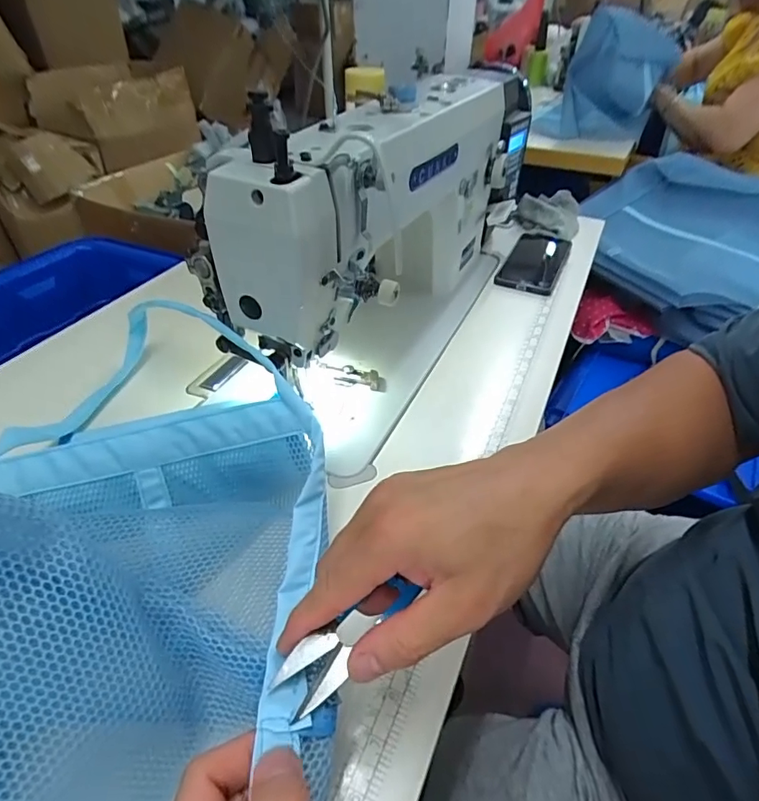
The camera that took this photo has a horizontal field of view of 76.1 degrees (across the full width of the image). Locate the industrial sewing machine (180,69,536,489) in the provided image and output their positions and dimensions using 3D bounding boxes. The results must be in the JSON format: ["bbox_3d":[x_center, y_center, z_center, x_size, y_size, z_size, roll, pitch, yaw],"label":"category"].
[{"bbox_3d":[0.024,-0.201,0.536,0.152,0.233,0.551,16,44,17],"label":"industrial sewing machine"}]

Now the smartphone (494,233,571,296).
[{"bbox_3d":[0.227,-0.204,0.715,0.082,0.011,0.179,18,45,19],"label":"smartphone"}]

